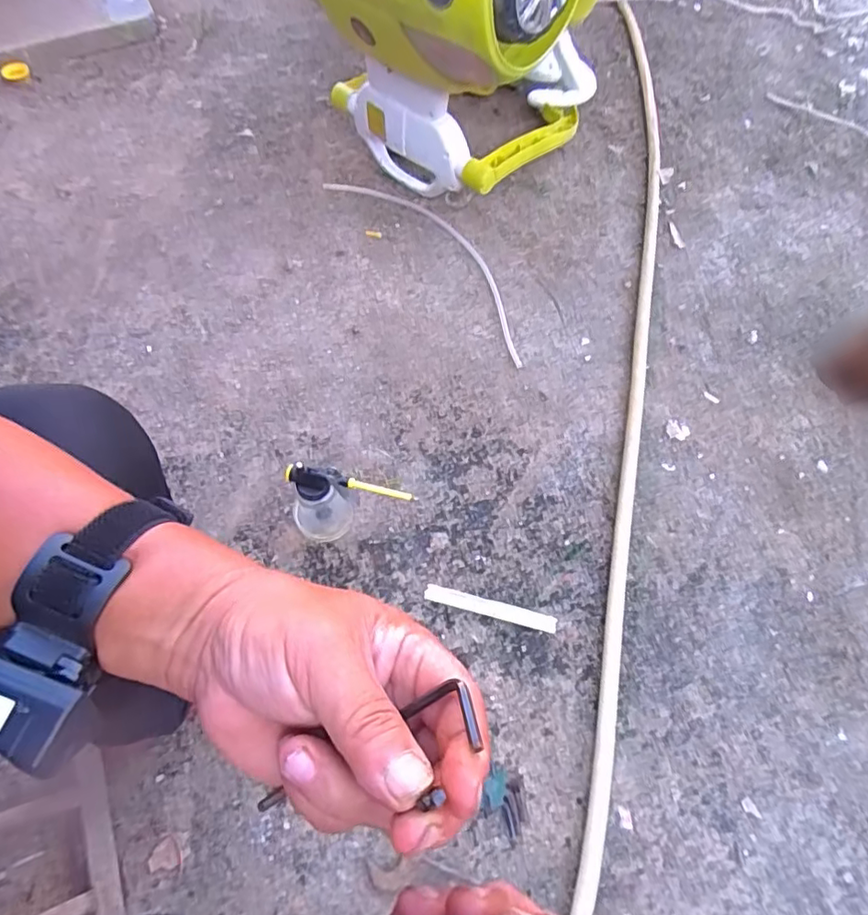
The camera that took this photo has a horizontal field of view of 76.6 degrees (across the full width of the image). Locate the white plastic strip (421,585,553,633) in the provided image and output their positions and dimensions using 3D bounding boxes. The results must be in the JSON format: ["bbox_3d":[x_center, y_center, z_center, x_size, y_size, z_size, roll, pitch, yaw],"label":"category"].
[{"bbox_3d":[0.073,0.199,0.727,0.173,0.005,0.023,15,65,7],"label":"white plastic strip"}]

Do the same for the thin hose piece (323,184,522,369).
[{"bbox_3d":[0.010,-0.369,1.004,0.127,0.021,0.580,-37,76,-21],"label":"thin hose piece"}]

